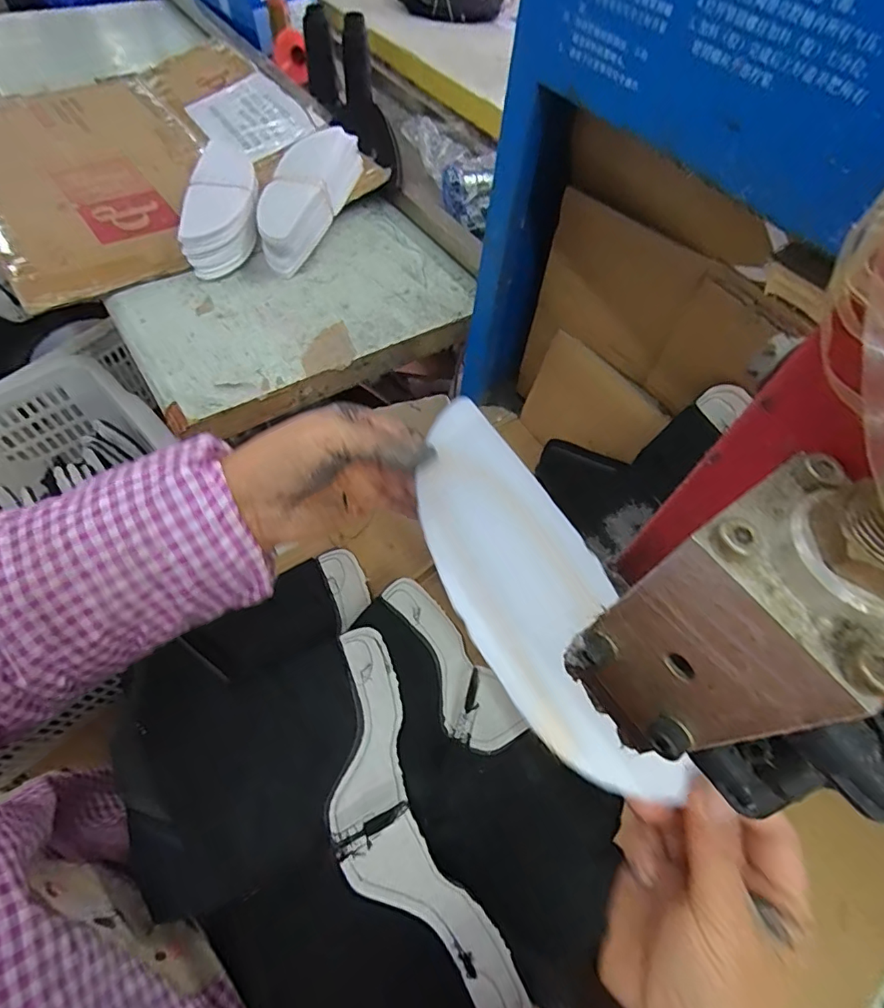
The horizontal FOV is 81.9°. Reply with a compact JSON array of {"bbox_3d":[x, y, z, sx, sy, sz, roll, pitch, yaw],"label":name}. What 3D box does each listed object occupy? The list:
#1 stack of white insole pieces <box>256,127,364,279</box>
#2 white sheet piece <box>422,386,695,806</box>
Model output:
[{"bbox_3d":[-0.178,-0.405,0.662,0.082,0.054,0.248,19,73,7],"label":"stack of white insole pieces"},{"bbox_3d":[0.042,0.041,0.256,0.070,0.007,0.210,-29,69,-5],"label":"white sheet piece"}]

